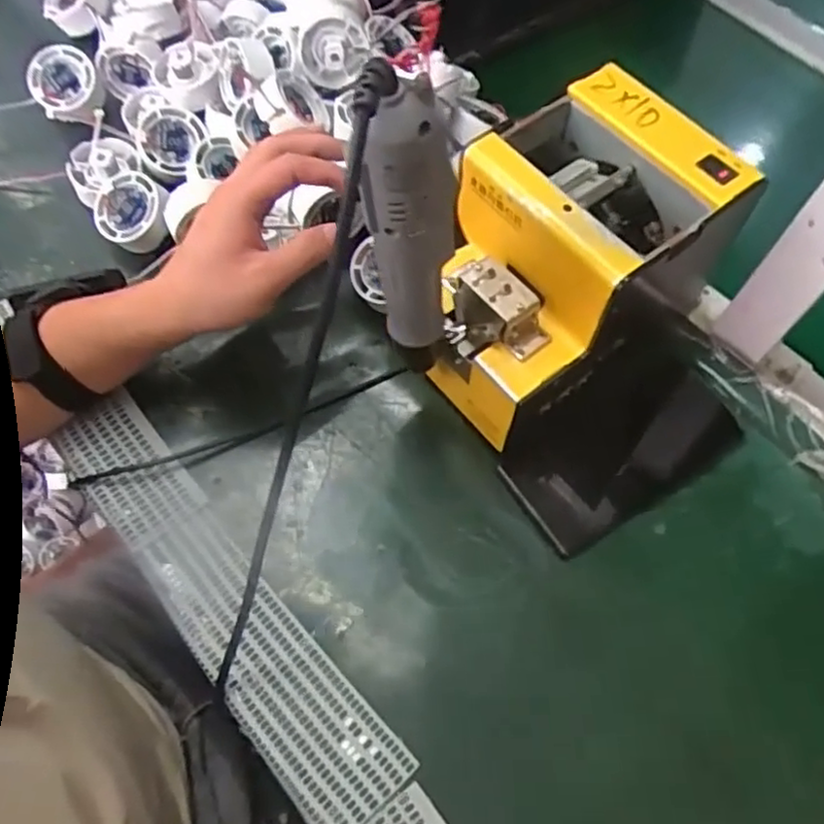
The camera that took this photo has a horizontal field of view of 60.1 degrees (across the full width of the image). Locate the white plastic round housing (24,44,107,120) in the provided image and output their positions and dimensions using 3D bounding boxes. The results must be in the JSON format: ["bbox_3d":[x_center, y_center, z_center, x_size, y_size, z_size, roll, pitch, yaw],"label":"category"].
[{"bbox_3d":[-0.296,-0.278,0.610,0.058,0.024,0.058,0,94,-3],"label":"white plastic round housing"}]

